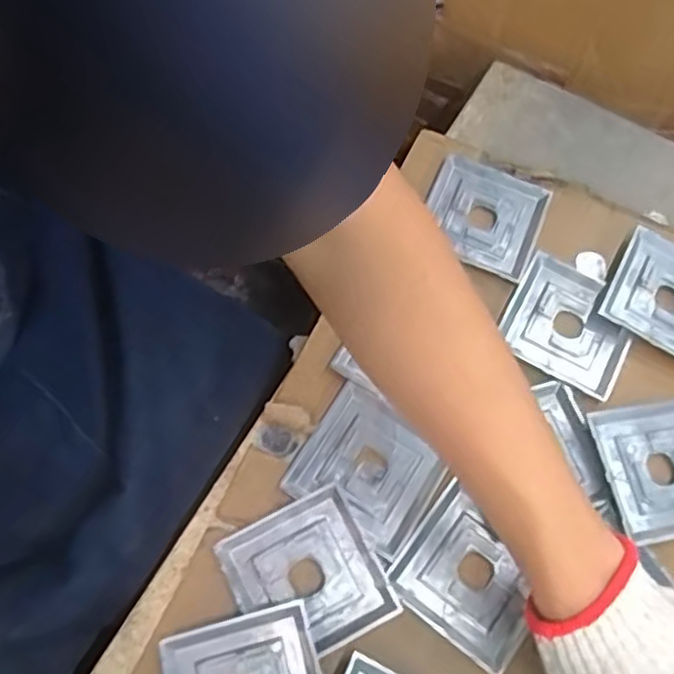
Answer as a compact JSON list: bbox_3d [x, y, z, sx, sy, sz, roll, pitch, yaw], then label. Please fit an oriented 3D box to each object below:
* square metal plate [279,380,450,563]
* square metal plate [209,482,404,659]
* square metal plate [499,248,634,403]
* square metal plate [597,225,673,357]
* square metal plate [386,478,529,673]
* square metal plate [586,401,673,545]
[{"bbox_3d":[0.022,0.090,0.480,0.091,0.011,0.088,31,70,10],"label":"square metal plate"},{"bbox_3d":[-0.020,0.154,0.446,0.087,0.015,0.089,-25,71,-12],"label":"square metal plate"},{"bbox_3d":[0.177,-0.010,0.532,0.091,0.010,0.089,28,69,8],"label":"square metal plate"},{"bbox_3d":[0.258,-0.031,0.541,0.090,0.009,0.090,30,70,9],"label":"square metal plate"},{"bbox_3d":[0.087,0.155,0.453,0.087,0.011,0.082,36,71,11],"label":"square metal plate"},{"bbox_3d":[0.227,0.091,0.485,0.084,0.015,0.090,-9,69,-6],"label":"square metal plate"}]

